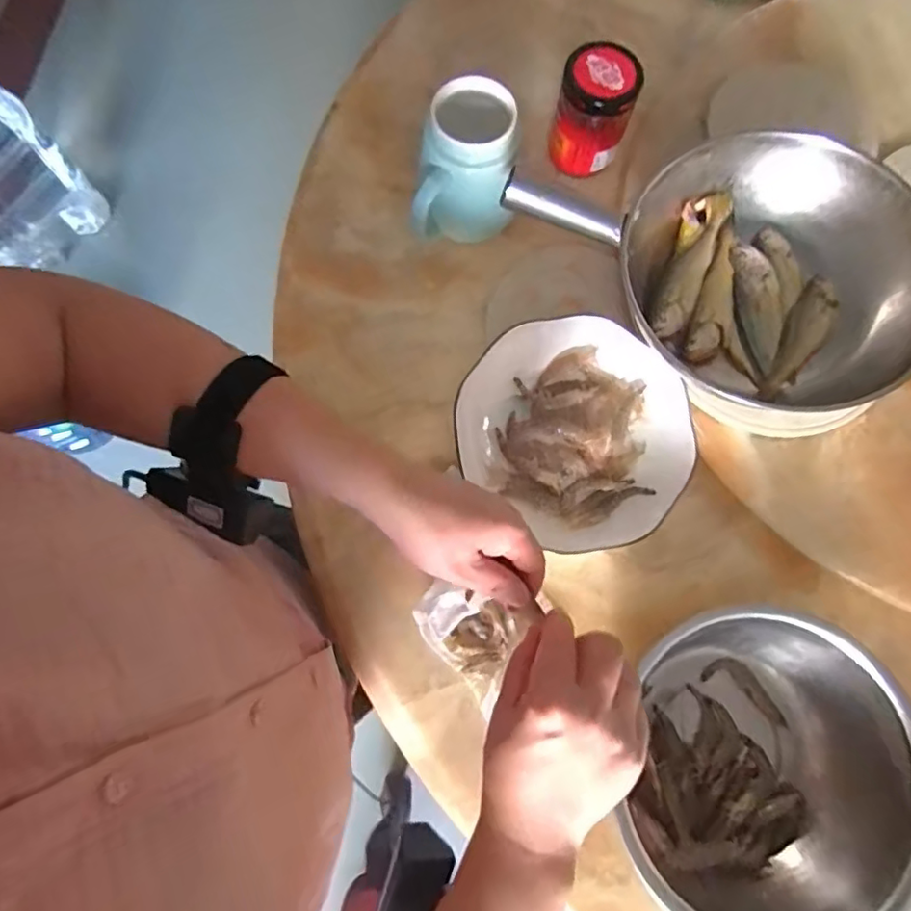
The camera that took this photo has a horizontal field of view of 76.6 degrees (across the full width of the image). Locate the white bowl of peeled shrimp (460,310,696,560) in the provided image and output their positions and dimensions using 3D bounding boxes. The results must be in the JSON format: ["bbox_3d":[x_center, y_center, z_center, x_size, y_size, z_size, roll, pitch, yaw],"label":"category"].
[{"bbox_3d":[0.102,-0.022,0.489,0.185,0.045,0.177,0,76,-1],"label":"white bowl of peeled shrimp"}]

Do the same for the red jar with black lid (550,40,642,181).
[{"bbox_3d":[0.125,-0.310,0.527,0.065,0.092,0.072,14,76,2],"label":"red jar with black lid"}]

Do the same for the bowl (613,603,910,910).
[{"bbox_3d":[0.215,0.219,0.410,0.176,0.088,0.200,20,77,4],"label":"bowl"}]

